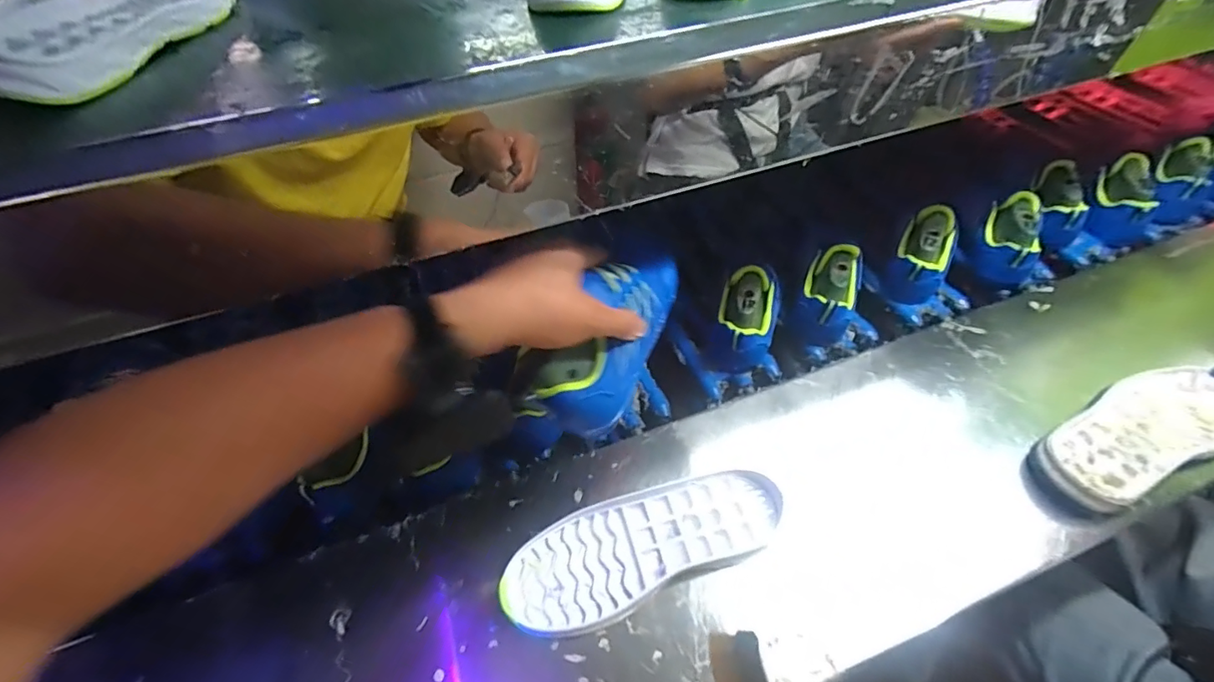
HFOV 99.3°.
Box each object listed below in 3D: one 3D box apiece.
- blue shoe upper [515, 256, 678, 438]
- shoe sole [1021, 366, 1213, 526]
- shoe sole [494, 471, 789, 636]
[{"bbox_3d":[0.006,-0.007,0.403,0.071,0.072,0.167,25,63,19],"label":"blue shoe upper"},{"bbox_3d":[0.487,0.089,0.478,0.249,0.039,0.085,-20,55,-15],"label":"shoe sole"},{"bbox_3d":[0.032,0.172,0.439,0.235,0.025,0.087,-18,54,-13],"label":"shoe sole"}]

